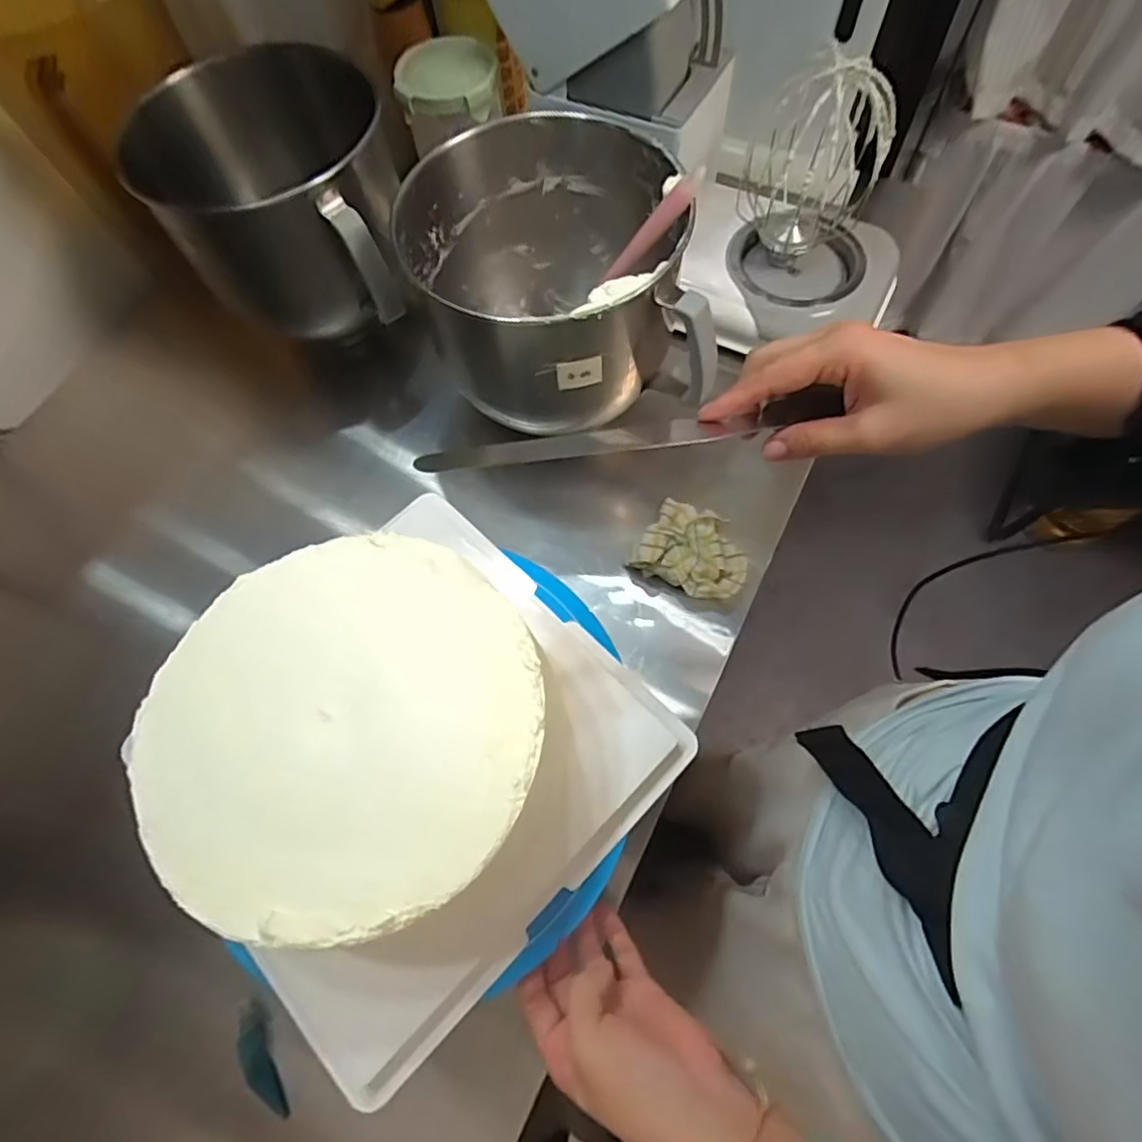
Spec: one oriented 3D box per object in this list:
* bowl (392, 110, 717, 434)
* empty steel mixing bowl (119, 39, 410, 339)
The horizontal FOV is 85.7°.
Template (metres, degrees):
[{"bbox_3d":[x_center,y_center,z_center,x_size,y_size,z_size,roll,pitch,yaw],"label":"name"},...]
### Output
[{"bbox_3d":[-0.020,-0.249,0.540,0.209,0.167,0.236,-11,67,-2],"label":"bowl"},{"bbox_3d":[-0.265,-0.337,0.567,0.199,0.166,0.164,-2,67,2],"label":"empty steel mixing bowl"}]

